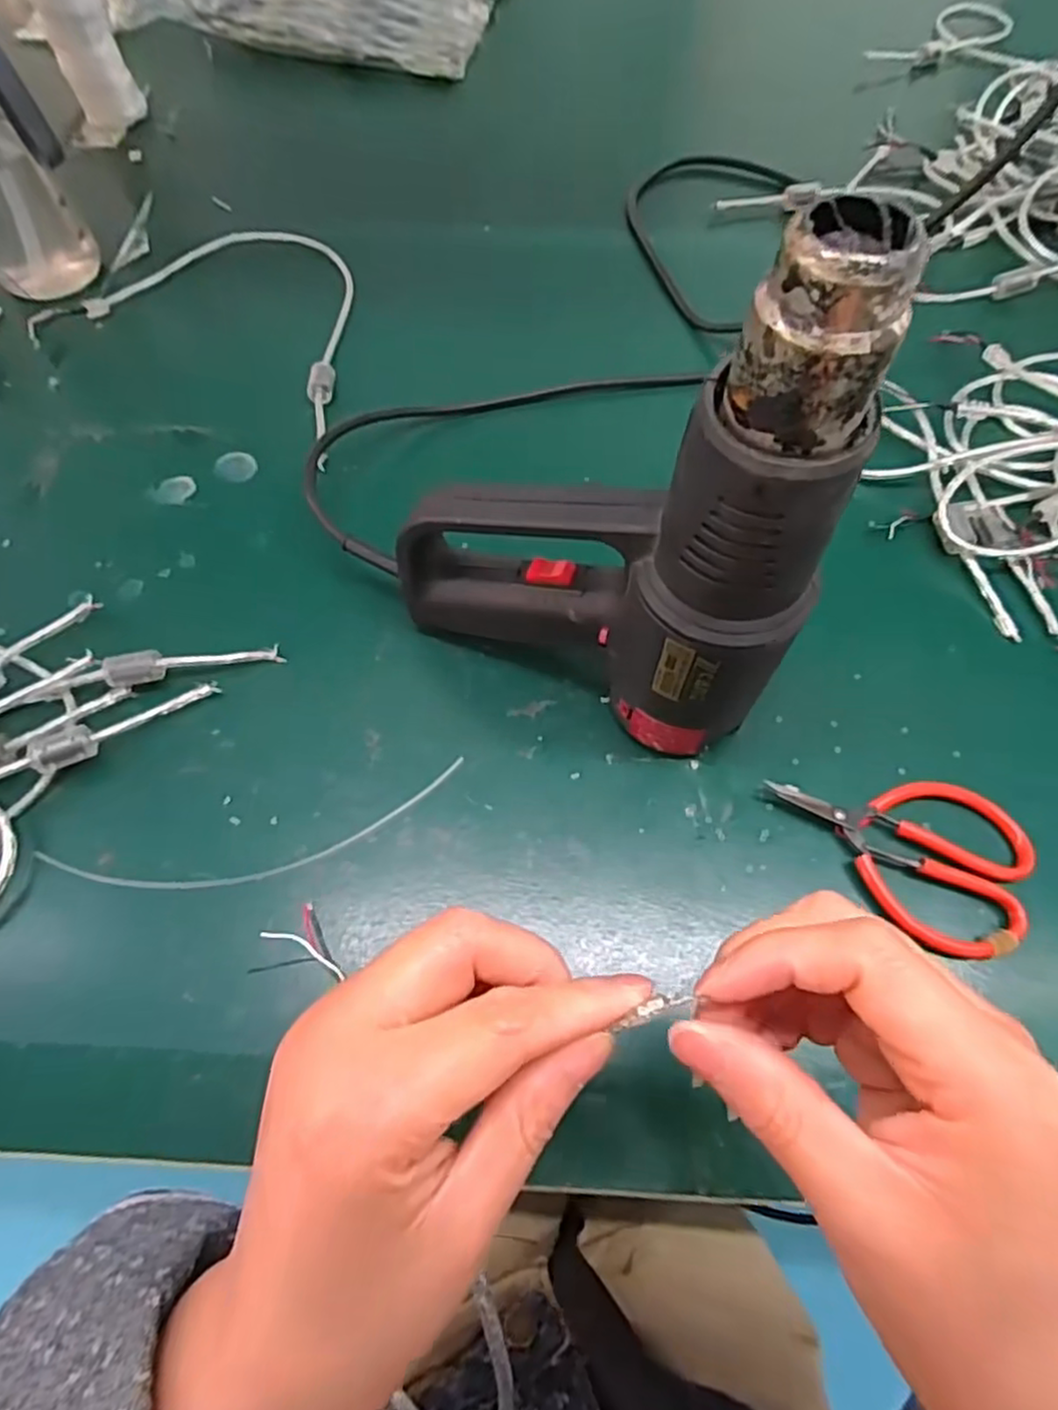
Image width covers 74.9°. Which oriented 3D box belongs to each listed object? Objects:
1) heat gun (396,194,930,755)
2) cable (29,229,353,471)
[{"bbox_3d":[0.026,-0.070,0.266,0.169,0.226,0.053,27,68,13],"label":"heat gun"},{"bbox_3d":[-0.196,-0.278,0.488,0.232,0.026,0.190,23,67,11],"label":"cable"}]

